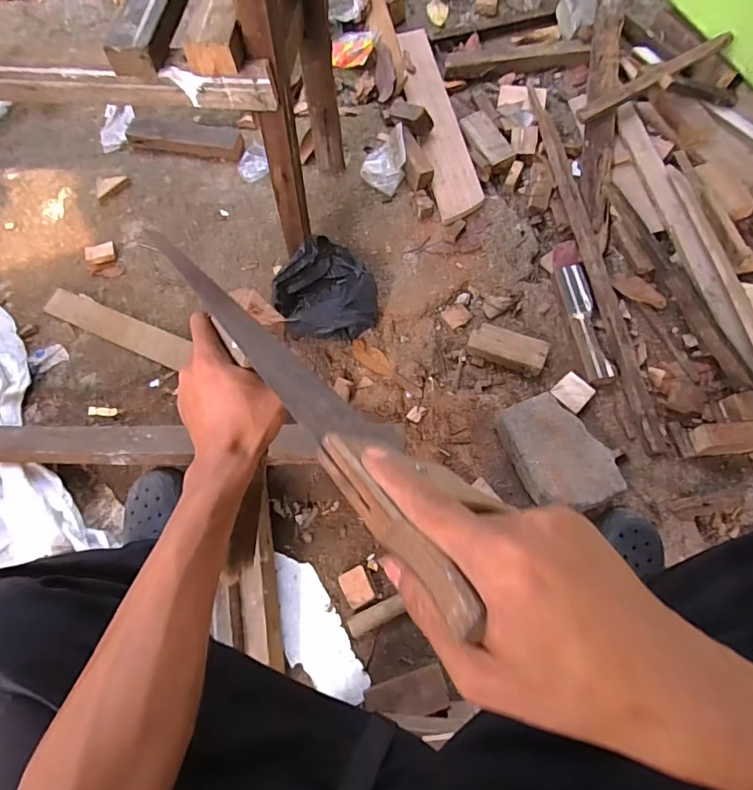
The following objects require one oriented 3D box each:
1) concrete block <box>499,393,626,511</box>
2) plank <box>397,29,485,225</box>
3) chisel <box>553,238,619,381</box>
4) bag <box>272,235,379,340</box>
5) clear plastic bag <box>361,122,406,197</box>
[{"bbox_3d":[0.299,0.096,0.808,0.131,0.062,0.195,-22,69,-8],"label":"concrete block"},{"bbox_3d":[0.141,-0.653,1.151,0.100,0.032,0.600,-9,68,-3],"label":"plank"},{"bbox_3d":[0.395,-0.168,0.935,0.060,0.028,0.309,-7,68,-2],"label":"chisel"},{"bbox_3d":[-0.097,-0.193,0.943,0.186,0.074,0.195,42,74,16],"label":"bag"},{"bbox_3d":[0.015,-0.525,1.081,0.097,0.075,0.141,1,68,1],"label":"clear plastic bag"}]

